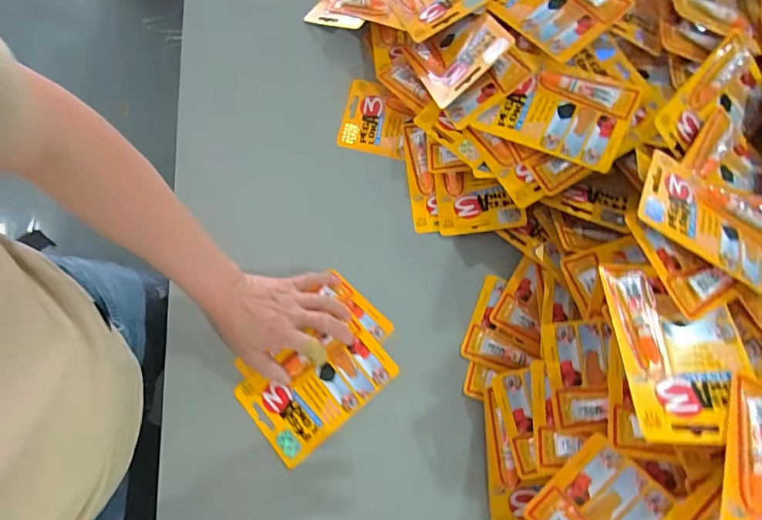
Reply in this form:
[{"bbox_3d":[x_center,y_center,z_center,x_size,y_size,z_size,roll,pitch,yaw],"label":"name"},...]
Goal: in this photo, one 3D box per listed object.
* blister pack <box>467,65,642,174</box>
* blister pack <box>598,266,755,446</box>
[{"bbox_3d":[0.201,-0.172,0.504,0.152,0.014,0.104,25,90,17],"label":"blister pack"},{"bbox_3d":[0.265,0.076,0.390,0.103,0.015,0.157,-2,61,0],"label":"blister pack"}]

